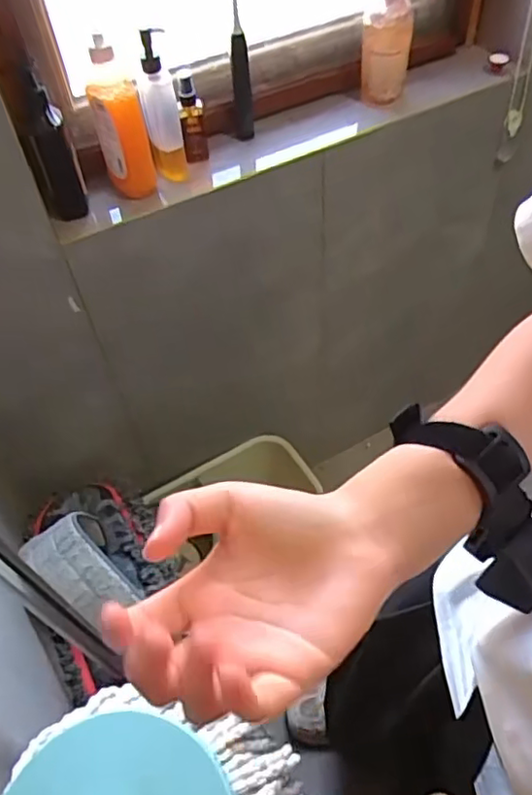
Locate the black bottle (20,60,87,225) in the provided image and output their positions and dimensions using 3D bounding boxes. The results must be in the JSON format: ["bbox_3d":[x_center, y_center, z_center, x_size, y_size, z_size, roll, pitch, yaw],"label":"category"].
[{"bbox_3d":[-0.284,-0.317,0.803,0.056,0.184,0.076,-19,52,-10],"label":"black bottle"}]

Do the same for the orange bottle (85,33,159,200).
[{"bbox_3d":[-0.201,-0.374,0.832,0.069,0.203,0.053,-11,51,-4],"label":"orange bottle"}]

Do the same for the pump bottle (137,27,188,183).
[{"bbox_3d":[-0.149,-0.405,0.861,0.049,0.193,0.048,-11,51,-4],"label":"pump bottle"}]

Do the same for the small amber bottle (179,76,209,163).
[{"bbox_3d":[-0.111,-0.411,0.904,0.029,0.118,0.037,1,51,6],"label":"small amber bottle"}]

